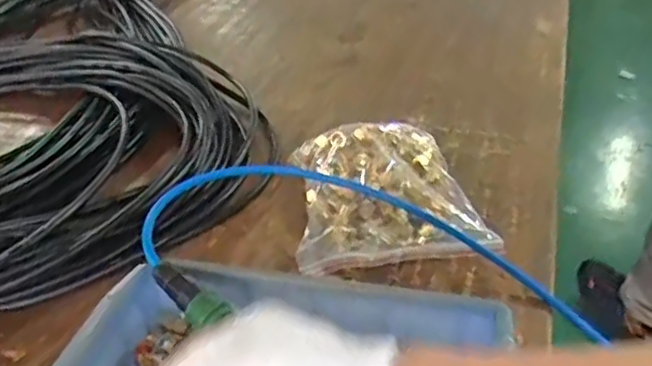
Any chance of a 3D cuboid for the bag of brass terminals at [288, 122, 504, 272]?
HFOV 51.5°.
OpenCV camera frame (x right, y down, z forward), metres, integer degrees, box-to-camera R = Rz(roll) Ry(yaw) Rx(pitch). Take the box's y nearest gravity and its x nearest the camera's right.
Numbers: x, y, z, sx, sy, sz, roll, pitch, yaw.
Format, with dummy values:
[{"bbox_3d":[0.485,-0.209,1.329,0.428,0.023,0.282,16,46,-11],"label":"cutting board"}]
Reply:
[{"bbox_3d":[0.060,0.005,0.712,0.180,0.058,0.214,-4,33,-3],"label":"bag of brass terminals"}]

